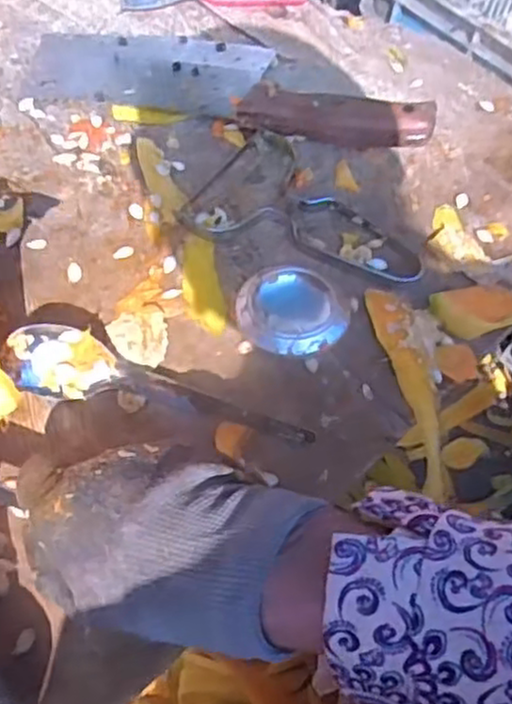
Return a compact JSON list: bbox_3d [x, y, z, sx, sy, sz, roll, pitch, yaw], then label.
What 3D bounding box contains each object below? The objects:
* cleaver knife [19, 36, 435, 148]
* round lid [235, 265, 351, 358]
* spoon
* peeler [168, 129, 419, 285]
[{"bbox_3d":[-0.022,-0.195,0.490,0.287,0.029,0.089,14,61,8],"label":"cleaver knife"},{"bbox_3d":[0.020,-0.023,0.401,0.058,0.009,0.060,0,59,0],"label":"round lid"},{"bbox_3d":[-0.049,0.015,0.366,0.156,0.028,0.030,10,60,6],"label":"spoon"},{"bbox_3d":[0.037,-0.093,0.443,0.148,0.006,0.089,18,61,10],"label":"peeler"}]

